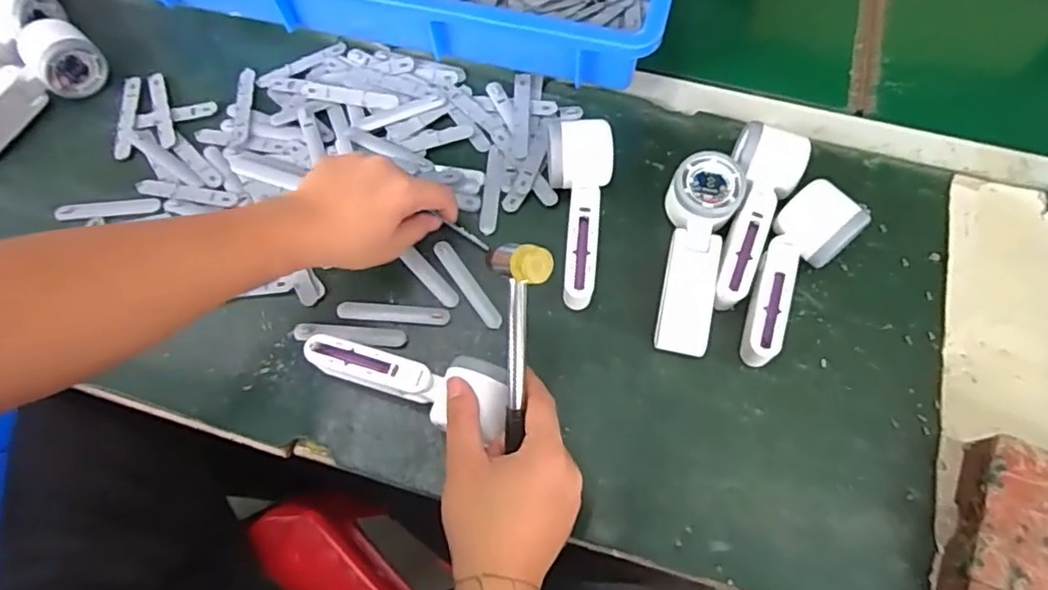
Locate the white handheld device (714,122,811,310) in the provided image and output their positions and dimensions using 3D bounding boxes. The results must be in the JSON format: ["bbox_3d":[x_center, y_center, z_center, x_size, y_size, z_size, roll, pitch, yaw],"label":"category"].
[{"bbox_3d":[0.188,-0.070,0.533,0.063,0.048,0.168,26,70,12],"label":"white handheld device"}]

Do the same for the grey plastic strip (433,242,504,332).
[{"bbox_3d":[-0.050,-0.009,0.547,0.017,0.005,0.098,-33,70,-11],"label":"grey plastic strip"}]

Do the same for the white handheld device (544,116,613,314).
[{"bbox_3d":[0.052,-0.075,0.545,0.059,0.045,0.176,-2,67,1],"label":"white handheld device"}]

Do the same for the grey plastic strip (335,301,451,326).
[{"bbox_3d":[-0.114,0.016,0.535,0.097,0.004,0.018,3,67,3],"label":"grey plastic strip"}]

